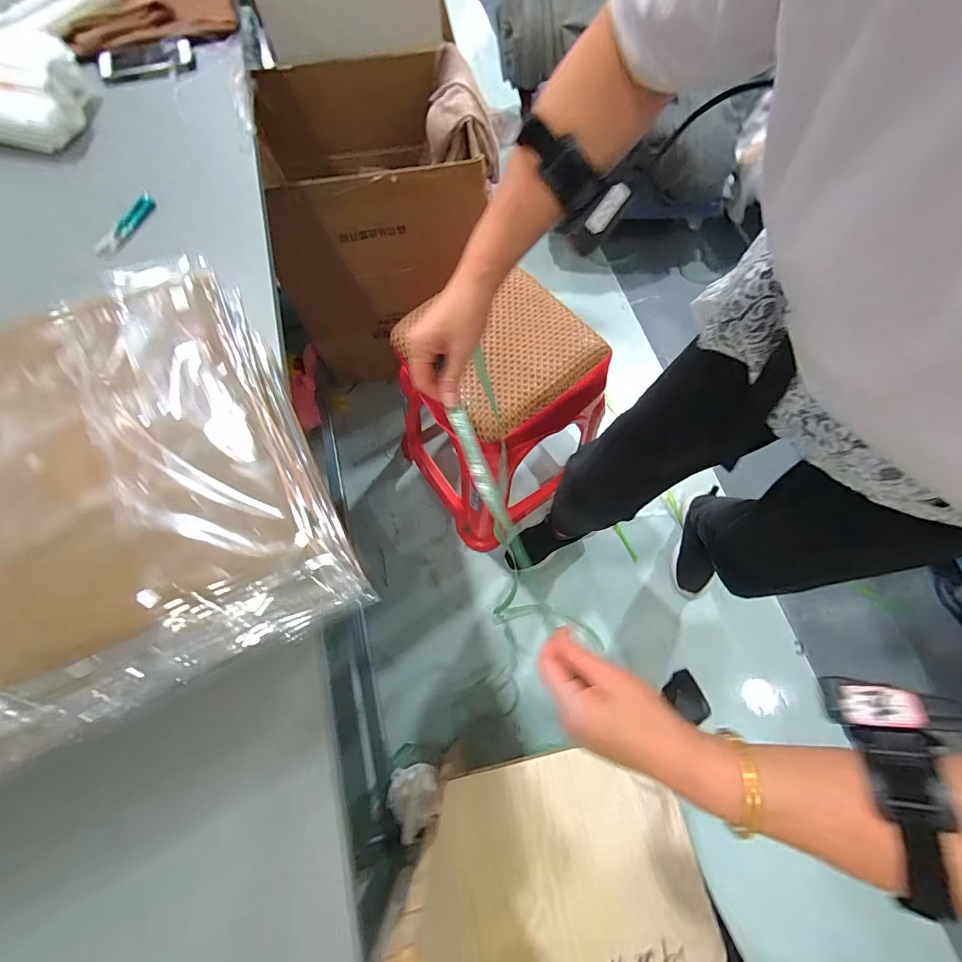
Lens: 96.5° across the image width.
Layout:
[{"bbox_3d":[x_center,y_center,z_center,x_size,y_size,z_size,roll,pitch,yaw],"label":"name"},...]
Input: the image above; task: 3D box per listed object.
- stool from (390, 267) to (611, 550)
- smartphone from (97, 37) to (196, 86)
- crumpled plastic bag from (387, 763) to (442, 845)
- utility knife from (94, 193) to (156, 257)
[{"bbox_3d":[0.017,-0.128,0.958,0.333,0.511,0.336,-39,75,-14],"label":"stool"},{"bbox_3d":[-0.509,-0.639,0.653,0.134,0.013,0.067,-25,86,-13],"label":"smartphone"},{"bbox_3d":[-0.120,0.556,0.763,0.091,0.087,0.086,-37,74,-14],"label":"crumpled plastic bag"},{"bbox_3d":[-0.452,-0.326,0.545,0.020,0.016,0.105,24,71,8],"label":"utility knife"}]

